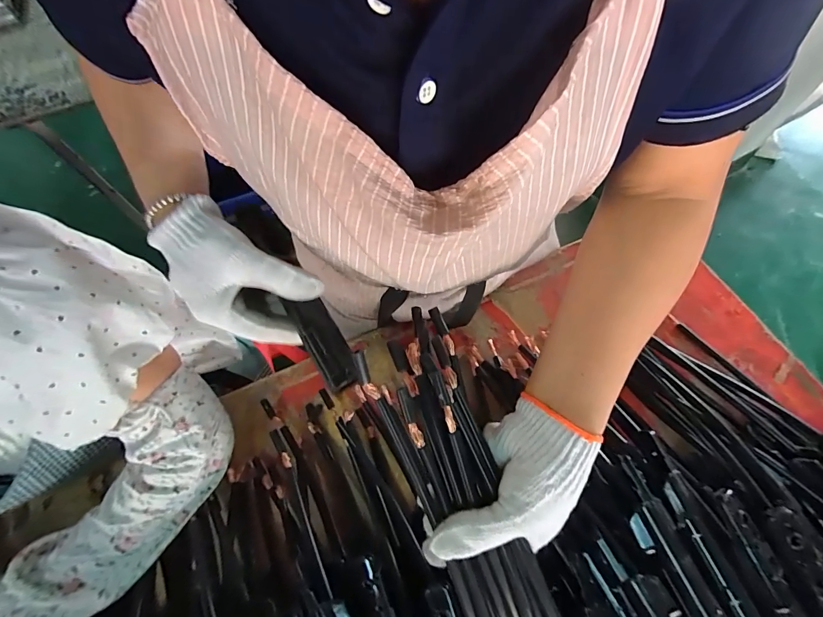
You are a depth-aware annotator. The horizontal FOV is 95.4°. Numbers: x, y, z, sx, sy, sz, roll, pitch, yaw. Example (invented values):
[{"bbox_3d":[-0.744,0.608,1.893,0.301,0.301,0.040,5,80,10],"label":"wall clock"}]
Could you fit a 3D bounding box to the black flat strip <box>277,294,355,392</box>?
[{"bbox_3d":[-0.071,0.024,0.298,0.027,0.009,0.085,-31,74,-12],"label":"black flat strip"}]

